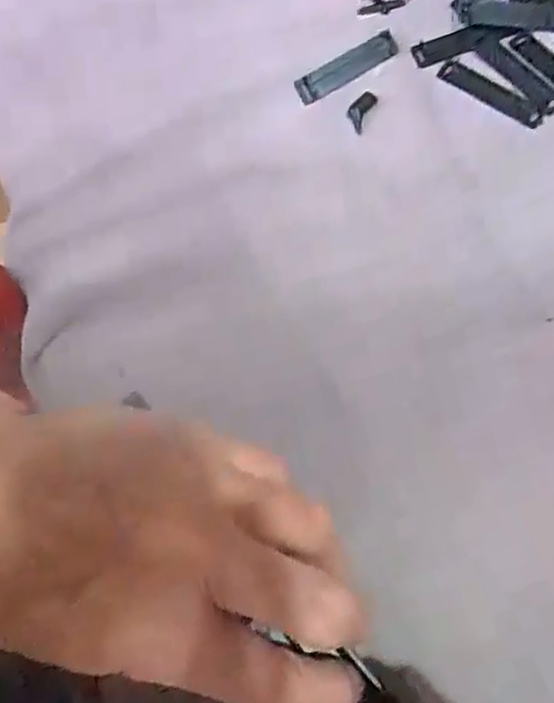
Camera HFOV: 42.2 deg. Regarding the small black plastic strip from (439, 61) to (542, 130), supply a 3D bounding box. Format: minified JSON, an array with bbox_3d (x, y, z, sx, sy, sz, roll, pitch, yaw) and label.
[{"bbox_3d":[0.088,-0.106,0.296,0.045,0.004,0.012,36,77,10],"label":"small black plastic strip"}]

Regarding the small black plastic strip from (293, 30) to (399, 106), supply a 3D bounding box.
[{"bbox_3d":[0.029,-0.118,0.298,0.047,0.004,0.011,-31,76,-8],"label":"small black plastic strip"}]

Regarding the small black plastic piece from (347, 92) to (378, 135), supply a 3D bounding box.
[{"bbox_3d":[0.034,-0.098,0.292,0.009,0.004,0.019,23,75,7],"label":"small black plastic piece"}]

